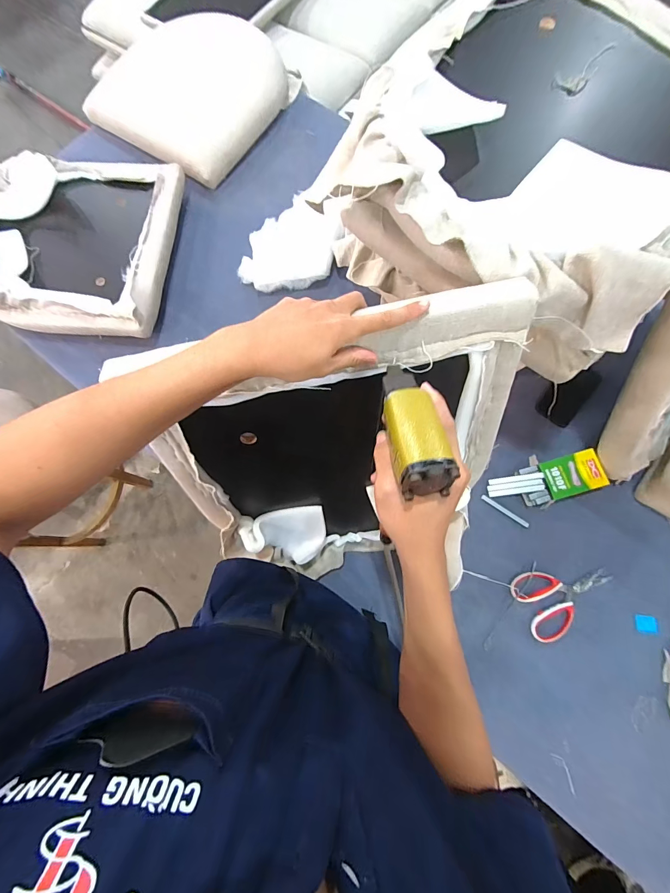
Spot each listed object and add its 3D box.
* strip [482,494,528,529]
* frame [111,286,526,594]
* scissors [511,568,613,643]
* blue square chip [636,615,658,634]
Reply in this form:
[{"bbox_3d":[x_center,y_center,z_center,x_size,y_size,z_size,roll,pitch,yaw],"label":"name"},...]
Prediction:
[{"bbox_3d":[0.336,0.127,0.714,0.100,0.008,0.010,36,79,10],"label":"strip"},{"bbox_3d":[0.021,0.060,0.555,0.434,0.543,0.066,-11,49,0],"label":"frame"},{"bbox_3d":[0.430,0.275,0.670,0.178,0.009,0.117,-21,76,-4],"label":"scissors"},{"bbox_3d":[0.574,0.328,0.665,0.035,0.007,0.030,6,76,3],"label":"blue square chip"}]

